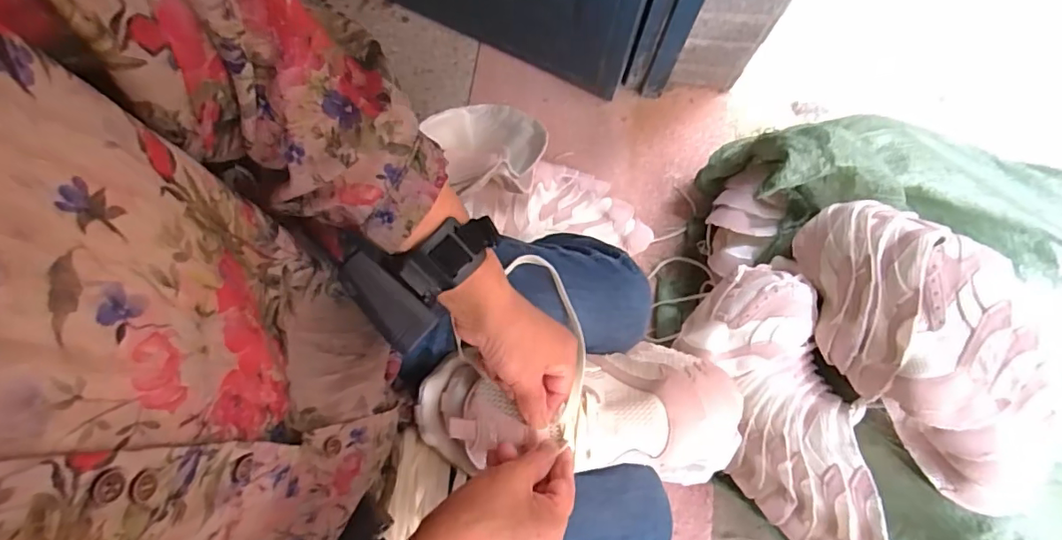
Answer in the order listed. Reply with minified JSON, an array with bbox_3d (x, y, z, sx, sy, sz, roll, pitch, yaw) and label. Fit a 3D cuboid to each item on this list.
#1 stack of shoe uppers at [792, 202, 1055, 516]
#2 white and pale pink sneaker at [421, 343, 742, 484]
[{"bbox_3d":[0.467,0.086,0.630,0.171,0.123,0.387,-15,76,-5],"label":"stack of shoe uppers"},{"bbox_3d":[0.051,0.120,0.460,0.281,0.093,0.102,0,76,0],"label":"white and pale pink sneaker"}]

